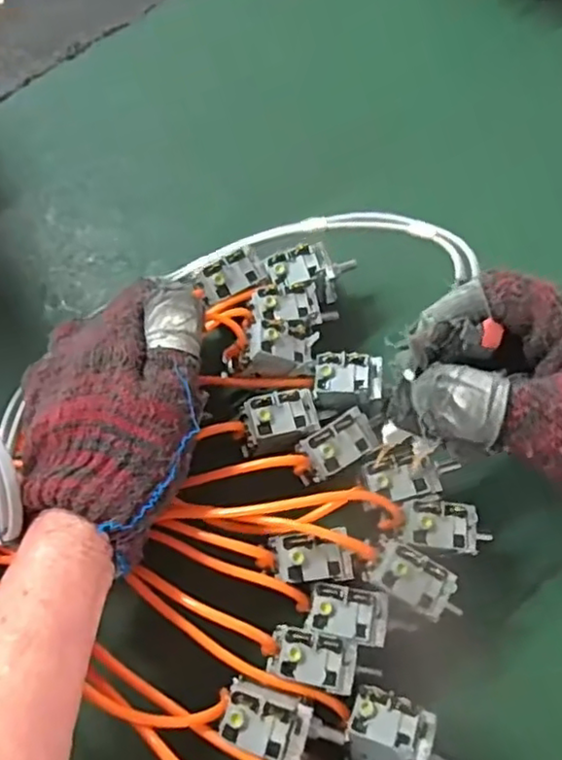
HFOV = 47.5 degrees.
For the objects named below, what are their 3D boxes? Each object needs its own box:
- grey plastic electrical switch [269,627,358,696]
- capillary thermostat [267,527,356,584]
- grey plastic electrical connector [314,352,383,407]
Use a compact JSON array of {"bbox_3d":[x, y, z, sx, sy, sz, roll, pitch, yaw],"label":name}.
[{"bbox_3d":[0.016,0.132,0.302,0.040,0.010,0.024,11,70,6],"label":"grey plastic electrical switch"},{"bbox_3d":[0.016,0.088,0.317,0.040,0.020,0.025,-10,69,-2],"label":"capillary thermostat"},{"bbox_3d":[0.038,0.002,0.361,0.038,0.026,0.026,-2,69,1],"label":"grey plastic electrical connector"}]

